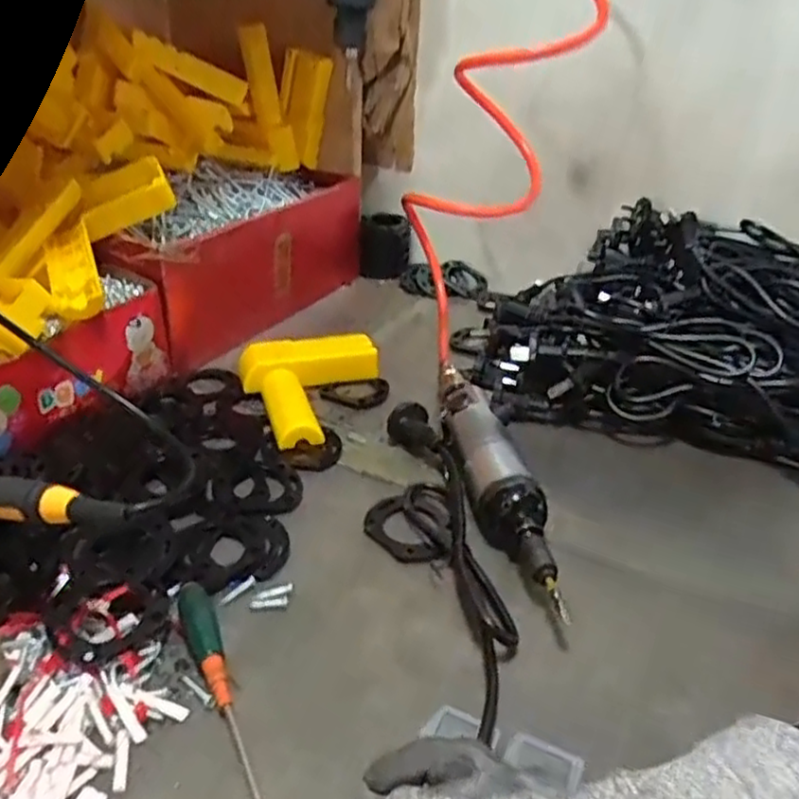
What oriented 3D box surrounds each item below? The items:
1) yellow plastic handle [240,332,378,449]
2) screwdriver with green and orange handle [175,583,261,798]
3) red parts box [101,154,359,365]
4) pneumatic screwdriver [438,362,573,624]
[{"bbox_3d":[-0.069,-0.009,0.575,0.113,0.031,0.148,-4,32,-12],"label":"yellow plastic handle"},{"bbox_3d":[-0.082,0.142,0.330,0.016,0.015,0.148,-12,35,-24],"label":"screwdriver with green and orange handle"},{"bbox_3d":[-0.166,-0.154,0.712,0.129,0.119,0.310,17,34,22],"label":"red parts box"},{"bbox_3d":[0.061,0.045,0.481,0.038,0.041,0.255,-4,32,-12],"label":"pneumatic screwdriver"}]

